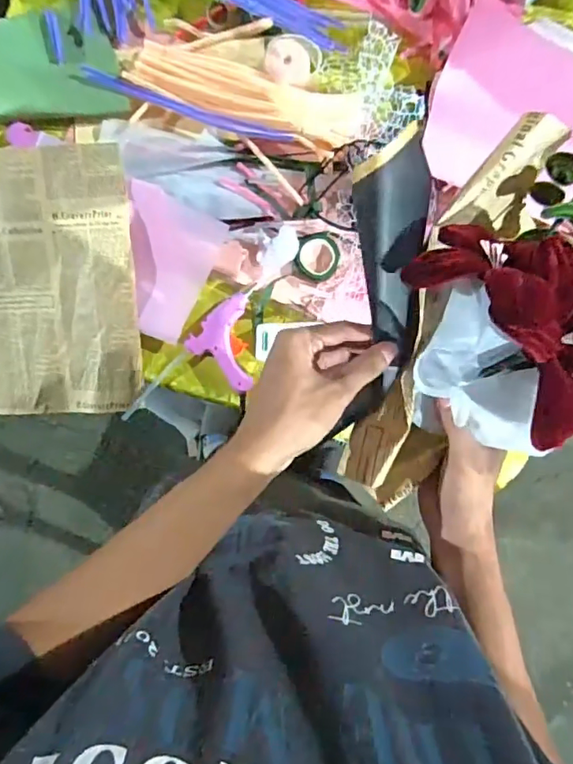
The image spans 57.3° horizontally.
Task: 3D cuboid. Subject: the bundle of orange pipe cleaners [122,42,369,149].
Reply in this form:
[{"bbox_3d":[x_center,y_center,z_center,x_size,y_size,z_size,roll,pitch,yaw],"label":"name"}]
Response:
[{"bbox_3d":[-0.052,-0.379,0.690,0.318,0.017,0.066,15,90,0],"label":"bundle of orange pipe cleaners"}]

